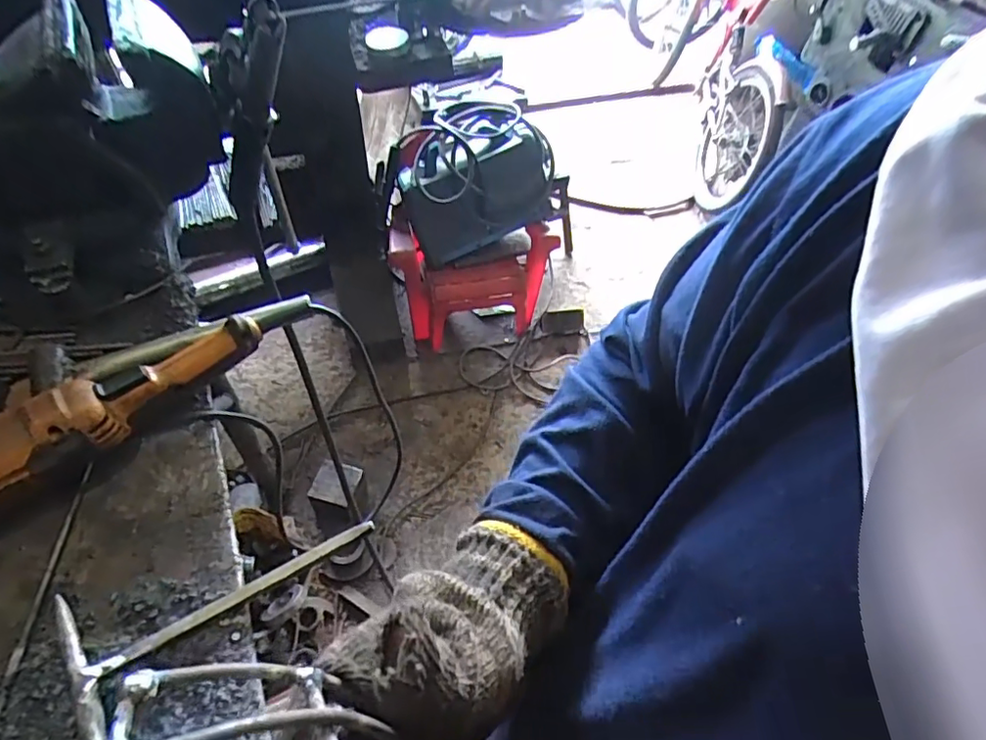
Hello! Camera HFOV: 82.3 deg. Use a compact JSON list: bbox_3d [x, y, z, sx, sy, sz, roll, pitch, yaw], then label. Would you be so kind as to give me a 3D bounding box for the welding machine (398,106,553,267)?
[{"bbox_3d":[-0.043,-0.493,1.525,0.379,0.311,0.216,-31,62,-25],"label":"welding machine"}]

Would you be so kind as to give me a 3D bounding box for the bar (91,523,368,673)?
[{"bbox_3d":[-0.178,0.161,0.413,0.192,0.011,0.012,-24,59,-21],"label":"bar"}]

